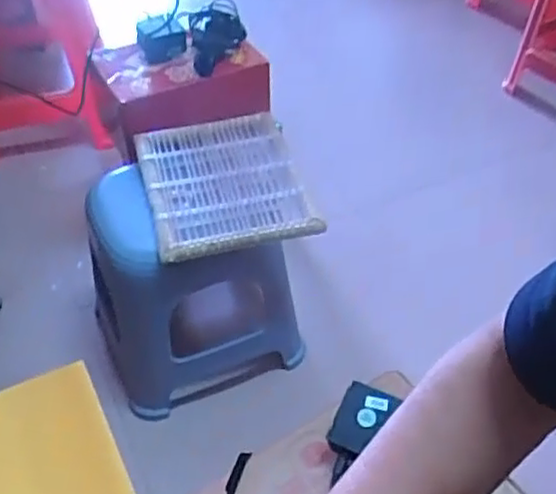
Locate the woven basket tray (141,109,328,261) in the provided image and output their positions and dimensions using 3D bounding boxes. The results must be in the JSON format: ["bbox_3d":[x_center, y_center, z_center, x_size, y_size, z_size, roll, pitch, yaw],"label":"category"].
[{"bbox_3d":[-0.079,-0.096,1.041,0.223,0.026,0.277,-14,56,-10],"label":"woven basket tray"}]

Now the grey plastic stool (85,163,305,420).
[{"bbox_3d":[-0.144,0.056,1.154,0.300,0.315,0.260,-19,46,-18],"label":"grey plastic stool"}]

